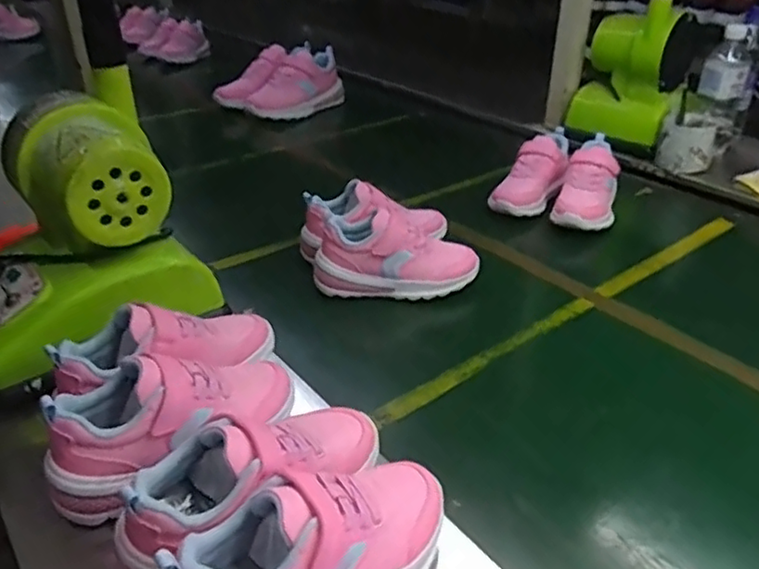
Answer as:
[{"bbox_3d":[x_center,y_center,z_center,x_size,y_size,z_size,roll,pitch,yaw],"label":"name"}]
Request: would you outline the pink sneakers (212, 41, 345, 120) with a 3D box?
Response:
[{"bbox_3d":[-0.225,-0.429,1.441,0.122,0.159,0.282,25,40,38],"label":"pink sneakers"}]

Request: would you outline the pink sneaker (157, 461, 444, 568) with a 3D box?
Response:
[{"bbox_3d":[-0.041,0.163,0.406,0.189,0.079,0.070,-22,36,-30],"label":"pink sneaker"}]

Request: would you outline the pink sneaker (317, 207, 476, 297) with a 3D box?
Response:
[{"bbox_3d":[0.021,-0.036,0.783,0.197,0.087,0.062,-2,31,1],"label":"pink sneaker"}]

